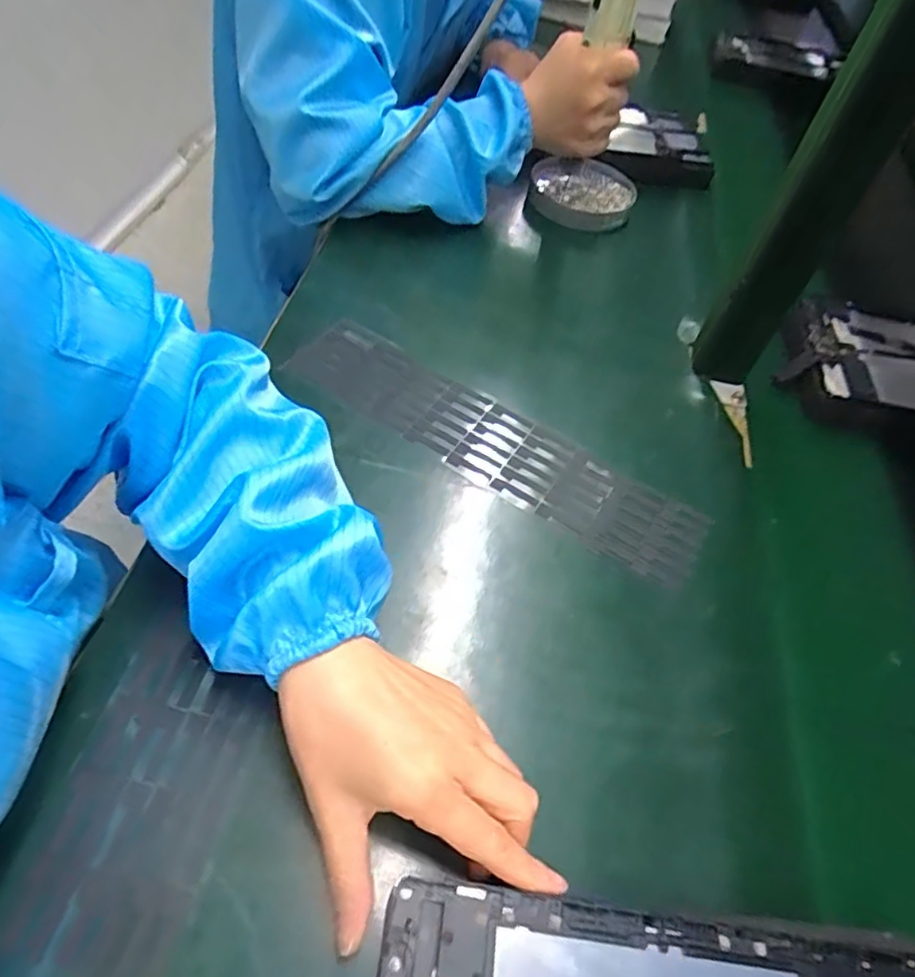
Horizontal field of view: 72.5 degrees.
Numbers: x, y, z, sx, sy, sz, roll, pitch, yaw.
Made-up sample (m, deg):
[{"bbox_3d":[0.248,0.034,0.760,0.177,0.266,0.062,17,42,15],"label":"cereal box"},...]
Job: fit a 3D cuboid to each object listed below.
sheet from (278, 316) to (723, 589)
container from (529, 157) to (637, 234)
[{"bbox_3d":[0.019,-0.036,0.468,0.337,0.009,0.081,31,56,17],"label":"sheet"},{"bbox_3d":[0.139,-0.335,0.700,0.111,0.034,0.115,4,55,-5],"label":"container"}]

